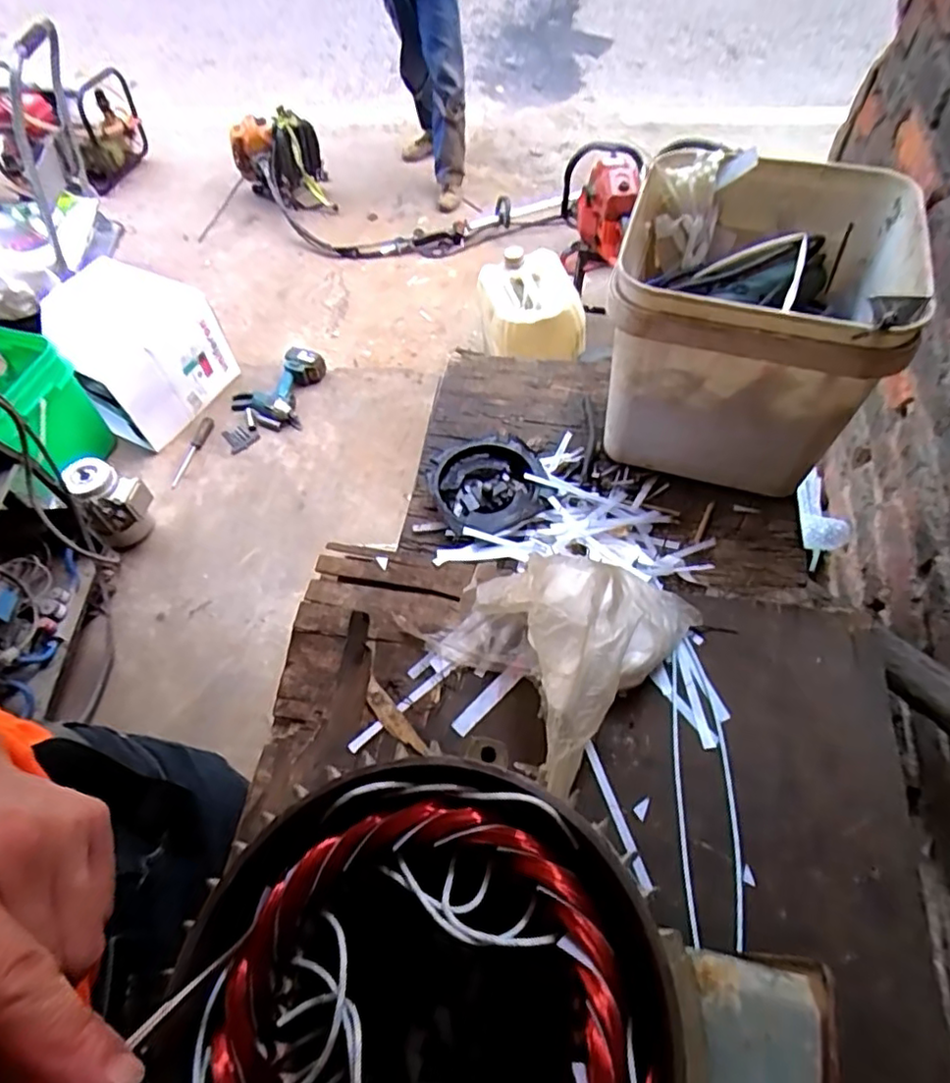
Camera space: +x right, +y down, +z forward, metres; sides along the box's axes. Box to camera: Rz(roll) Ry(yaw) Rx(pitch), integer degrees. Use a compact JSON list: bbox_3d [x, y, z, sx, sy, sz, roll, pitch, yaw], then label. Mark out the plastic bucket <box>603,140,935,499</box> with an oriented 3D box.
[{"bbox_3d":[0.238,-0.196,0.569,0.210,0.213,0.237,15,61,10],"label":"plastic bucket"}]

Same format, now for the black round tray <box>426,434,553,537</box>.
[{"bbox_3d":[0.010,-0.059,0.595,0.103,0.023,0.110,-1,59,1],"label":"black round tray"}]

